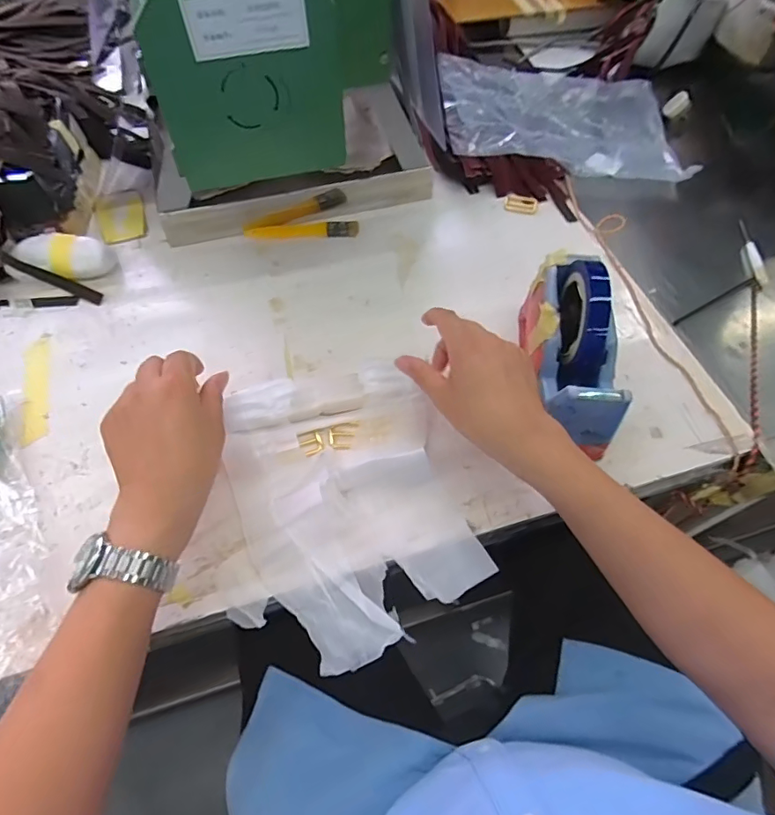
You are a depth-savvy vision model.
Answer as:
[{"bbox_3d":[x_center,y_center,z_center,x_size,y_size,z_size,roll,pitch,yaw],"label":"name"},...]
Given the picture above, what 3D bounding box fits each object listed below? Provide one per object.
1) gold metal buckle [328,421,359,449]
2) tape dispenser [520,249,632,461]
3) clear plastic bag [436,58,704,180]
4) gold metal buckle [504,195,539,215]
[{"bbox_3d":[-0.045,0.029,0.492,0.030,0.009,0.029,1,59,-1],"label":"gold metal buckle"},{"bbox_3d":[0.187,-0.063,0.493,0.079,0.124,0.196,7,59,2],"label":"tape dispenser"},{"bbox_3d":[0.271,-0.471,0.784,0.373,0.065,0.270,2,59,0],"label":"clear plastic bag"},{"bbox_3d":[0.191,-0.291,0.705,0.049,0.004,0.035,17,60,8],"label":"gold metal buckle"}]

